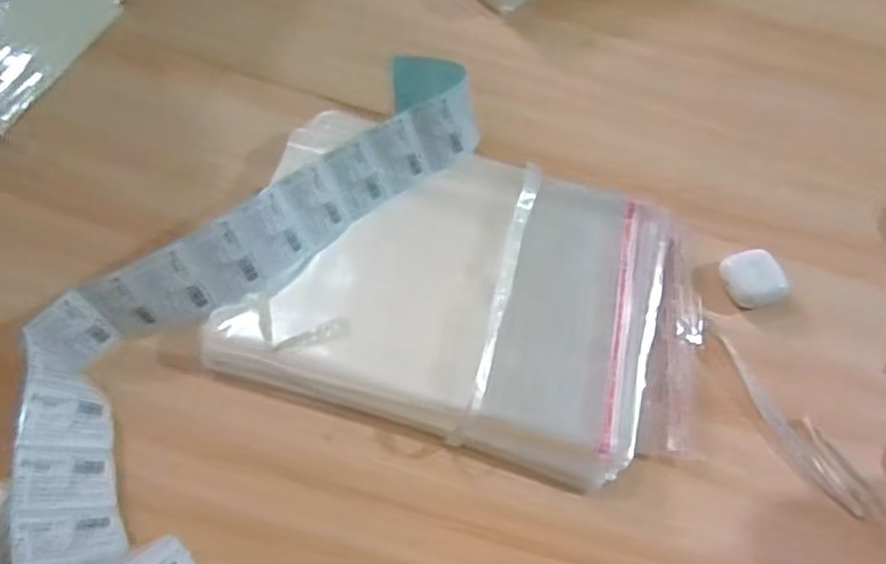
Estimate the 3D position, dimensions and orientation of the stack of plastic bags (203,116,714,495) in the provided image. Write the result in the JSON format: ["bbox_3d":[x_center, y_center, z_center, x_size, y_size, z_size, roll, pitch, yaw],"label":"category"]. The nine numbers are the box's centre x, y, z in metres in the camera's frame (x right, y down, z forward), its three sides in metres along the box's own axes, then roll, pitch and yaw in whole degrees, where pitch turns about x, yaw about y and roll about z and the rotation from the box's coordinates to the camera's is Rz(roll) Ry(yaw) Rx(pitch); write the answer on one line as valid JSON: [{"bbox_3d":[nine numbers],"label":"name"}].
[{"bbox_3d":[0.025,0.005,0.555,0.366,0.037,0.246,16,61,6],"label":"stack of plastic bags"}]

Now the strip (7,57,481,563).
[{"bbox_3d":[-0.131,0.014,0.464,0.279,0.159,0.508,5,60,0],"label":"strip"}]

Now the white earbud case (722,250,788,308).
[{"bbox_3d":[0.264,-0.005,0.584,0.043,0.020,0.049,-20,63,-14],"label":"white earbud case"}]

